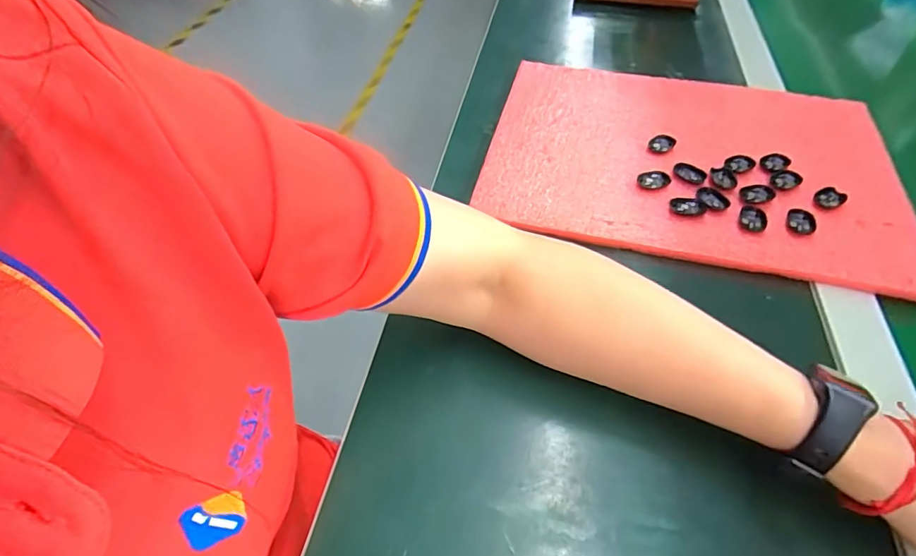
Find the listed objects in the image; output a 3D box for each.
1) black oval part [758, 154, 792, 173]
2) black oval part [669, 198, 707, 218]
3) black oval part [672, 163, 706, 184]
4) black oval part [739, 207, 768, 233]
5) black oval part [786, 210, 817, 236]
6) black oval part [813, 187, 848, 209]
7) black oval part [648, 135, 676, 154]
[{"bbox_3d":[0.278,-0.102,0.441,0.025,0.004,0.017,-21,53,-15],"label":"black oval part"},{"bbox_3d":[0.186,-0.057,0.408,0.028,0.004,0.017,5,51,5],"label":"black oval part"},{"bbox_3d":[0.198,-0.089,0.431,0.026,0.004,0.017,31,58,24],"label":"black oval part"},{"bbox_3d":[0.233,-0.047,0.399,0.020,0.004,0.028,22,55,18],"label":"black oval part"},{"bbox_3d":[0.269,-0.044,0.395,0.021,0.006,0.023,31,58,24],"label":"black oval part"},{"bbox_3d":[0.305,-0.066,0.414,0.028,0.007,0.018,-30,56,-21],"label":"black oval part"},{"bbox_3d":[0.186,-0.122,0.461,0.024,0.006,0.019,-37,59,-25],"label":"black oval part"}]

